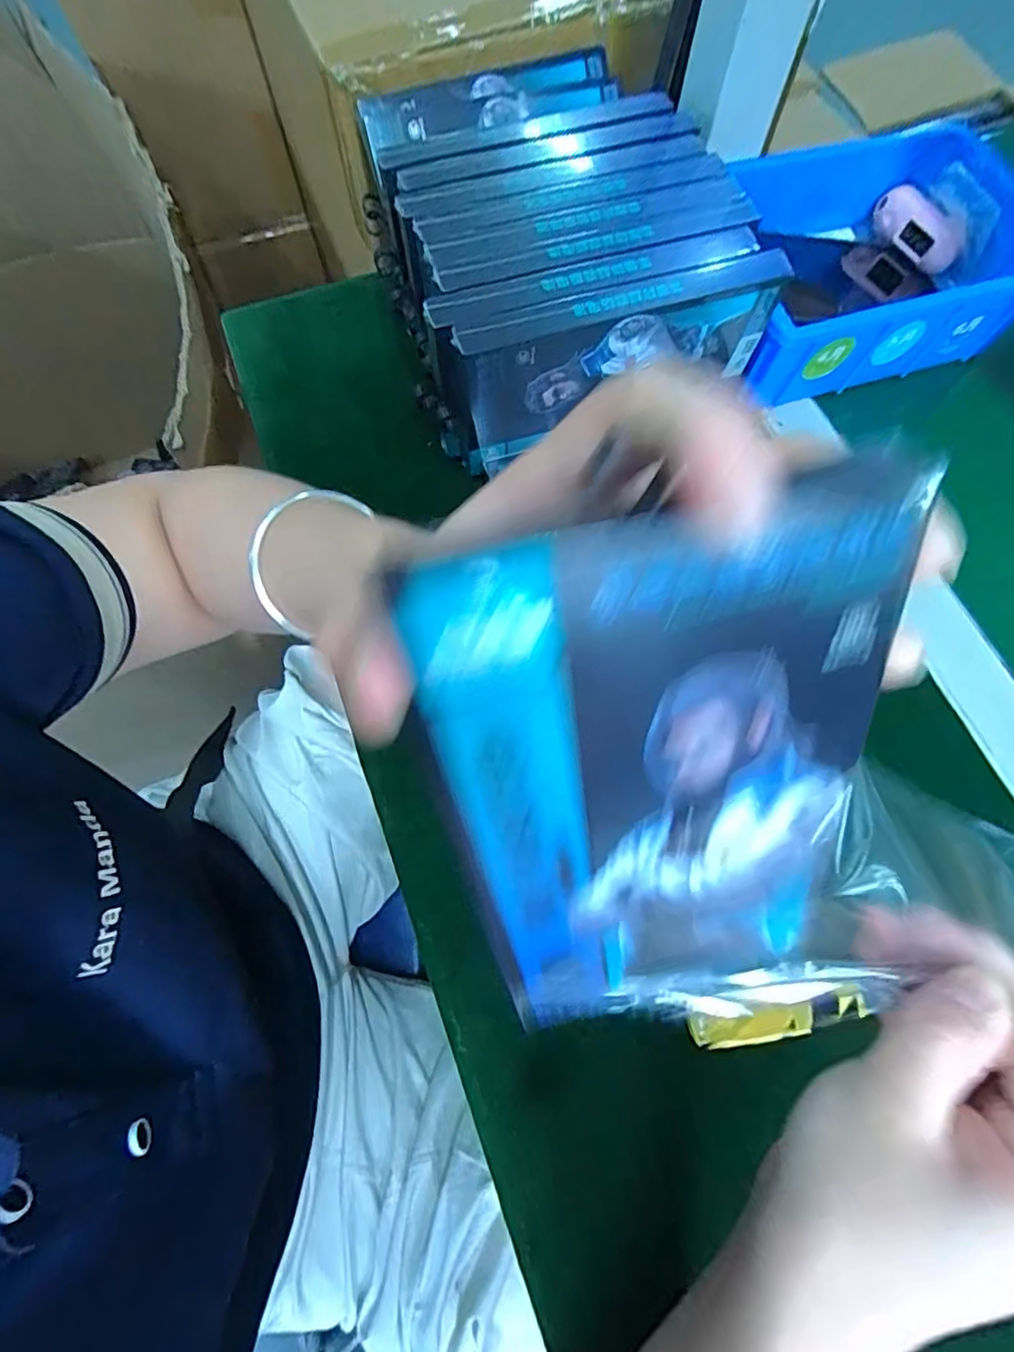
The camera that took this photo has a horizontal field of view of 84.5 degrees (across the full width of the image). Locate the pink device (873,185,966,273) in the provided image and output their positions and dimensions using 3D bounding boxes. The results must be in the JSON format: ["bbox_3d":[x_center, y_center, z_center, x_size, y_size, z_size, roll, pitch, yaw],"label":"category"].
[{"bbox_3d":[0.275,-0.298,0.374,0.025,0.022,0.061,-34,75,-11],"label":"pink device"}]

